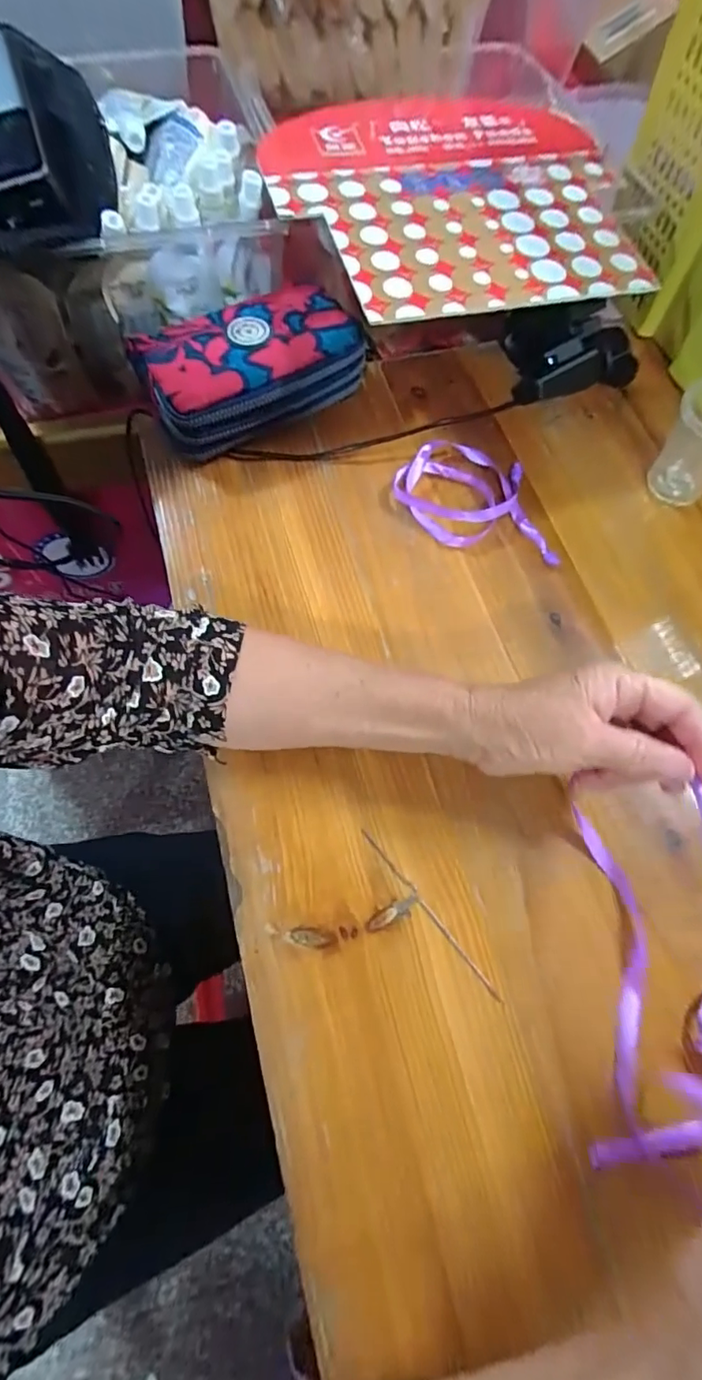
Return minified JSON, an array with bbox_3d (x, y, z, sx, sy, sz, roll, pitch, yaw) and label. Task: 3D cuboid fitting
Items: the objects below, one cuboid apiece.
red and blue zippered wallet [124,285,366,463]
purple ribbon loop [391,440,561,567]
[{"bbox_3d":[-0.082,-0.266,0.437,0.175,0.055,0.106,-31,72,-14],"label":"red and blue zippered wallet"},{"bbox_3d":[0.101,-0.156,0.421,0.131,0.017,0.097,10,68,2],"label":"purple ribbon loop"}]

